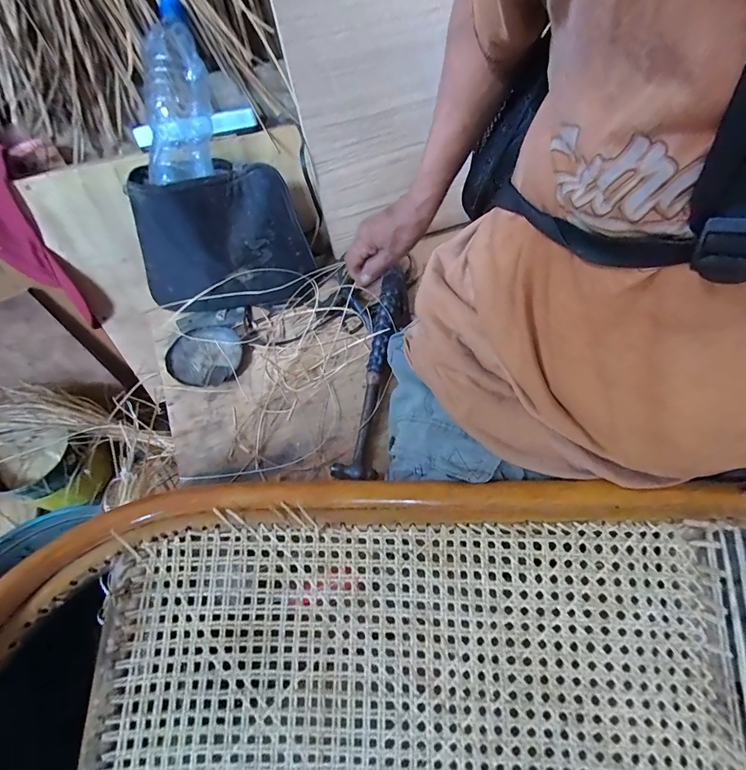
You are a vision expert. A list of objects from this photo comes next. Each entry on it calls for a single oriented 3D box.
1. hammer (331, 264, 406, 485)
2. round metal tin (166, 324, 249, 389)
[{"bbox_3d":[0.011,-0.025,0.509,0.054,0.048,0.306,12,61,7],"label":"hammer"},{"bbox_3d":[-0.229,-0.039,0.533,0.099,0.026,0.091,0,60,0],"label":"round metal tin"}]

